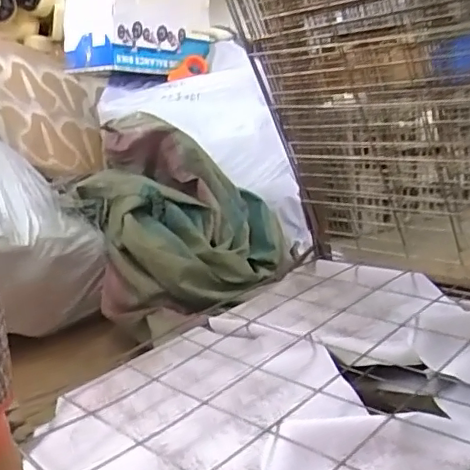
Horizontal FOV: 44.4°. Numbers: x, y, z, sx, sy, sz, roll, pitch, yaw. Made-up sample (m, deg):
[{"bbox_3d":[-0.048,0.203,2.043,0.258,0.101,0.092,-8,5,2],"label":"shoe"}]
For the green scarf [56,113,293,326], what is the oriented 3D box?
[{"bbox_3d":[-0.150,-0.062,1.373,0.465,0.386,0.422,-2,16,27],"label":"green scarf"}]

